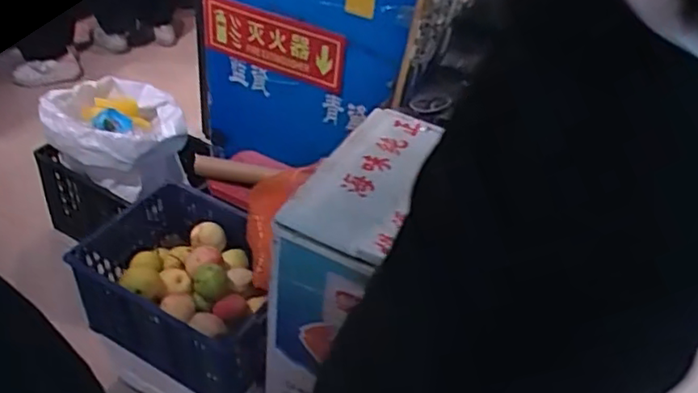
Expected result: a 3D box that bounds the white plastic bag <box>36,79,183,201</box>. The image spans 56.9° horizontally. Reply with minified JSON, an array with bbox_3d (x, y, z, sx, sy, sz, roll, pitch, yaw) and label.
[{"bbox_3d":[-0.626,-0.165,1.752,0.341,0.186,0.297,-15,45,-25],"label":"white plastic bag"}]

